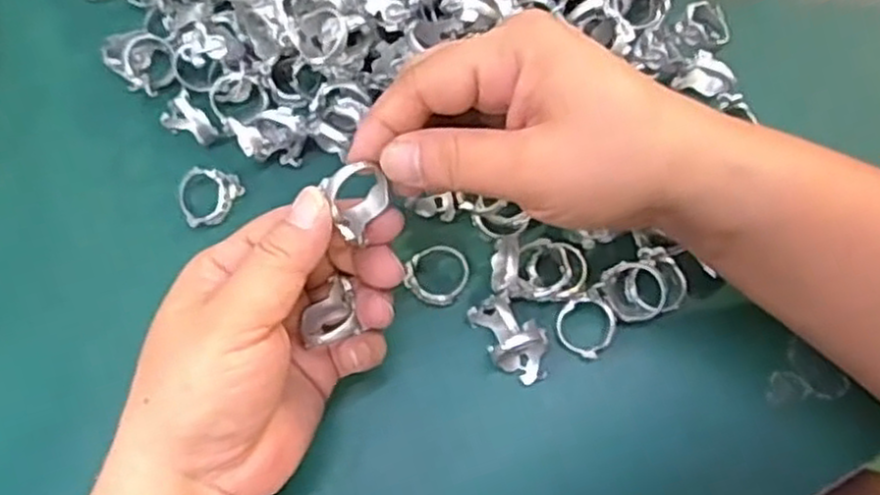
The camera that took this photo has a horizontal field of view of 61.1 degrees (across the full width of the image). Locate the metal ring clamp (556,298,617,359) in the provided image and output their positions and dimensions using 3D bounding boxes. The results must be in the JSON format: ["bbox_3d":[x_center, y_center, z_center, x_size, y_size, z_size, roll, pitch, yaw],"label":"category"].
[{"bbox_3d":[0.062,0.033,0.316,0.025,0.013,0.025,0,73,0],"label":"metal ring clamp"}]

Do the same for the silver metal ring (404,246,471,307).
[{"bbox_3d":[-0.001,0.011,0.325,0.027,0.008,0.026,2,81,-14],"label":"silver metal ring"}]

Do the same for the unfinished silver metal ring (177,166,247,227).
[{"bbox_3d":[-0.105,-0.023,0.339,0.029,0.016,0.025,-6,73,-2],"label":"unfinished silver metal ring"}]

